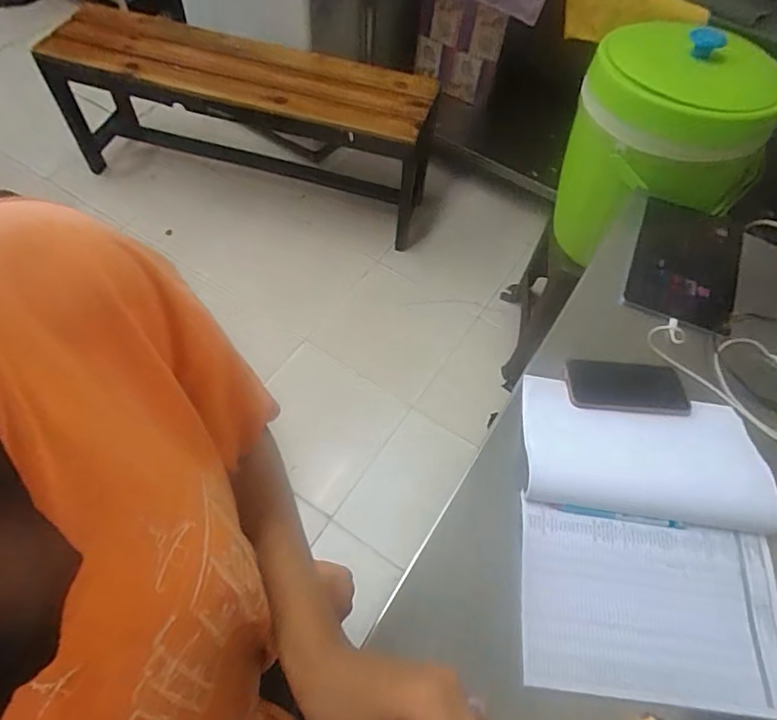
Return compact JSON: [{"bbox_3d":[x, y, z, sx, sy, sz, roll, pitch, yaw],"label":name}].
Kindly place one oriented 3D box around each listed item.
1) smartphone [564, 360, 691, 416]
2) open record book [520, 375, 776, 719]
[{"bbox_3d":[0.327,0.037,0.752,0.163,0.009,0.083,4,60,-1],"label":"smartphone"},{"bbox_3d":[0.315,0.200,0.655,0.301,0.018,0.362,8,60,2],"label":"open record book"}]

